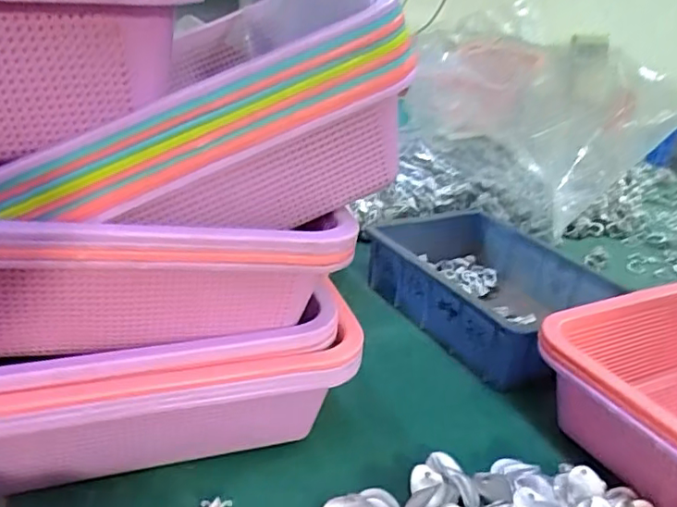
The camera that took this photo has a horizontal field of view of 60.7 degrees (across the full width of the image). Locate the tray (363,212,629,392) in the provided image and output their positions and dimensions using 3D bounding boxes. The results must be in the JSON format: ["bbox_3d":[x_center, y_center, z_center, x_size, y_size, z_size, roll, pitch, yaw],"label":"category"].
[{"bbox_3d":[0.161,0.035,0.623,0.182,0.058,0.244,-12,29,-32],"label":"tray"}]

